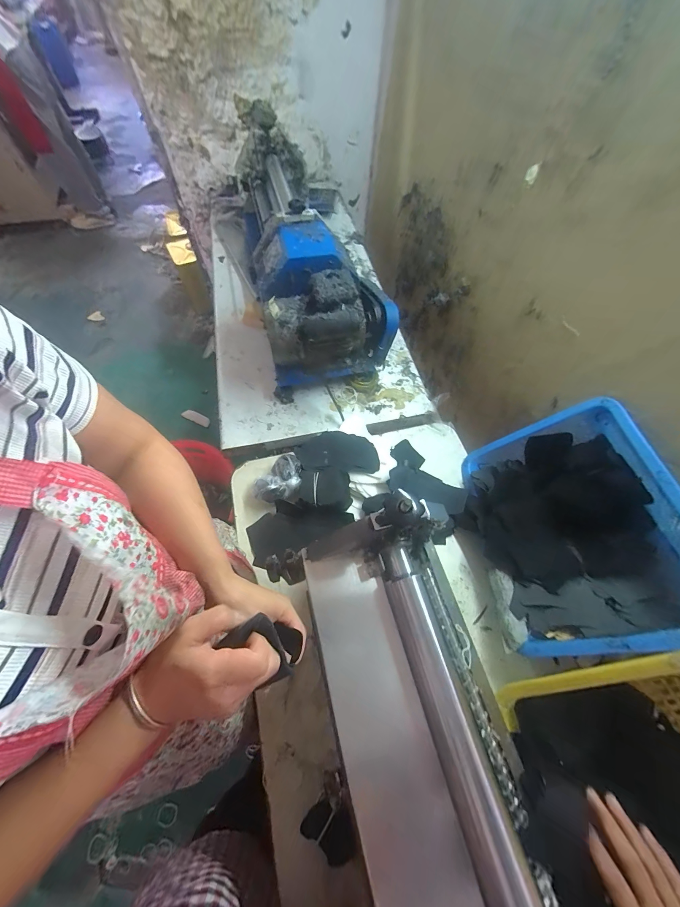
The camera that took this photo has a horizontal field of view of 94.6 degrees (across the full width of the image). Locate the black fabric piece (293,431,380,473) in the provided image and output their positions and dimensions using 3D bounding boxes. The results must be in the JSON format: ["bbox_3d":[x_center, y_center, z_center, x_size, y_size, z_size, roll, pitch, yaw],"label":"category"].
[{"bbox_3d":[-0.007,-0.001,0.677,0.179,0.038,0.100,6,63,0],"label":"black fabric piece"}]

